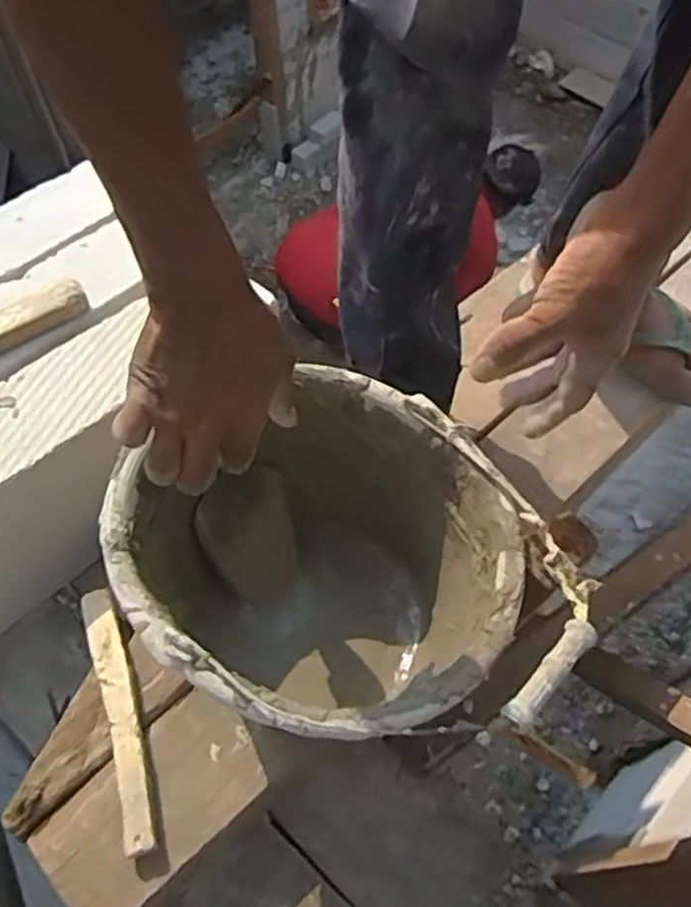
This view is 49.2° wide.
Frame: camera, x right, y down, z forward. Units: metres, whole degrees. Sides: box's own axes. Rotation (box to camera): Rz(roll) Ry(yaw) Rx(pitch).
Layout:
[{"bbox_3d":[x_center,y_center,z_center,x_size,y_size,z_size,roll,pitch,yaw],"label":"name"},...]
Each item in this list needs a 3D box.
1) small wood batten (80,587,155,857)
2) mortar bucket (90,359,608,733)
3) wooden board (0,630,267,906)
[{"bbox_3d":[-0.194,0.219,0.646,0.032,0.013,0.224,-17,60,-9],"label":"small wood batten"},{"bbox_3d":[-0.006,0.104,0.598,0.260,0.216,0.328,-40,66,-20],"label":"mortar bucket"},{"bbox_3d":[-0.183,0.269,0.633,0.171,0.019,0.180,38,67,21],"label":"wooden board"}]

